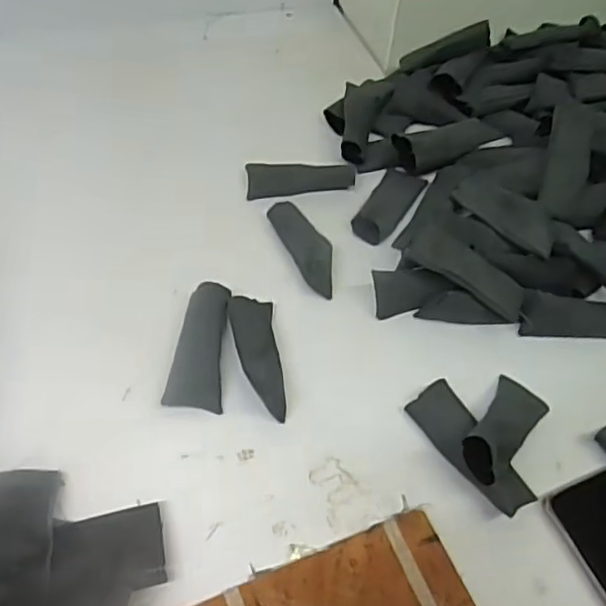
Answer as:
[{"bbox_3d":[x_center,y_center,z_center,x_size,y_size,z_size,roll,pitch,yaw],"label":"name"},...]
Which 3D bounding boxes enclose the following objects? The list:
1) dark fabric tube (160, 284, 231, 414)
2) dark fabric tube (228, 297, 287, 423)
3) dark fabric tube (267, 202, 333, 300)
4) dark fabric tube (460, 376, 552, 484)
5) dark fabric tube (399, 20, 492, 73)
[{"bbox_3d":[-0.076,0.032,0.480,0.039,0.022,0.101,7,52,0],"label":"dark fabric tube"},{"bbox_3d":[-0.035,0.040,0.478,0.035,0.022,0.099,-3,52,-9],"label":"dark fabric tube"},{"bbox_3d":[0.003,-0.051,0.552,0.033,0.019,0.100,-20,57,-20],"label":"dark fabric tube"},{"bbox_3d":[0.144,0.085,0.443,0.036,0.022,0.108,35,37,20],"label":"dark fabric tube"},{"bbox_3d":[0.162,-0.289,0.712,0.102,0.020,0.029,-18,52,11],"label":"dark fabric tube"}]

